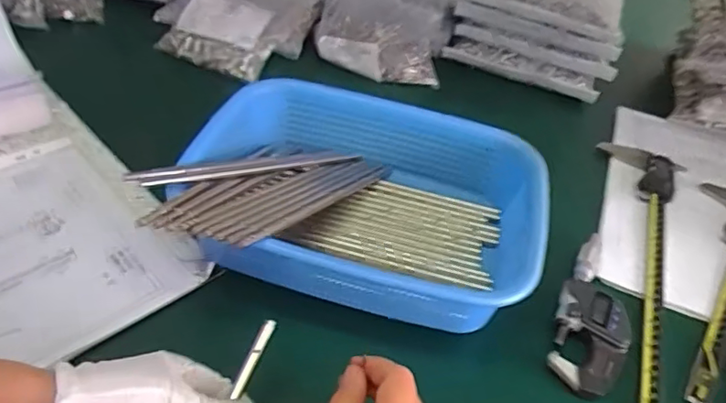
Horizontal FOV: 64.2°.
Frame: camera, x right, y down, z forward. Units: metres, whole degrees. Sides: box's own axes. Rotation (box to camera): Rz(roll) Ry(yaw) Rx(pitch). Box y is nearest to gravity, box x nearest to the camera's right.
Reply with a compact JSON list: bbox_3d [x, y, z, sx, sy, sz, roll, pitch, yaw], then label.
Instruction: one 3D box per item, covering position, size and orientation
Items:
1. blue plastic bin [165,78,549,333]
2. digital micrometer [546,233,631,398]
[{"bbox_3d":[0.012,-0.009,0.498,0.294,0.082,0.193,7,45,0],"label":"blue plastic bin"},{"bbox_3d":[0.190,0.089,0.475,0.056,0.021,0.148,20,47,12],"label":"digital micrometer"}]

